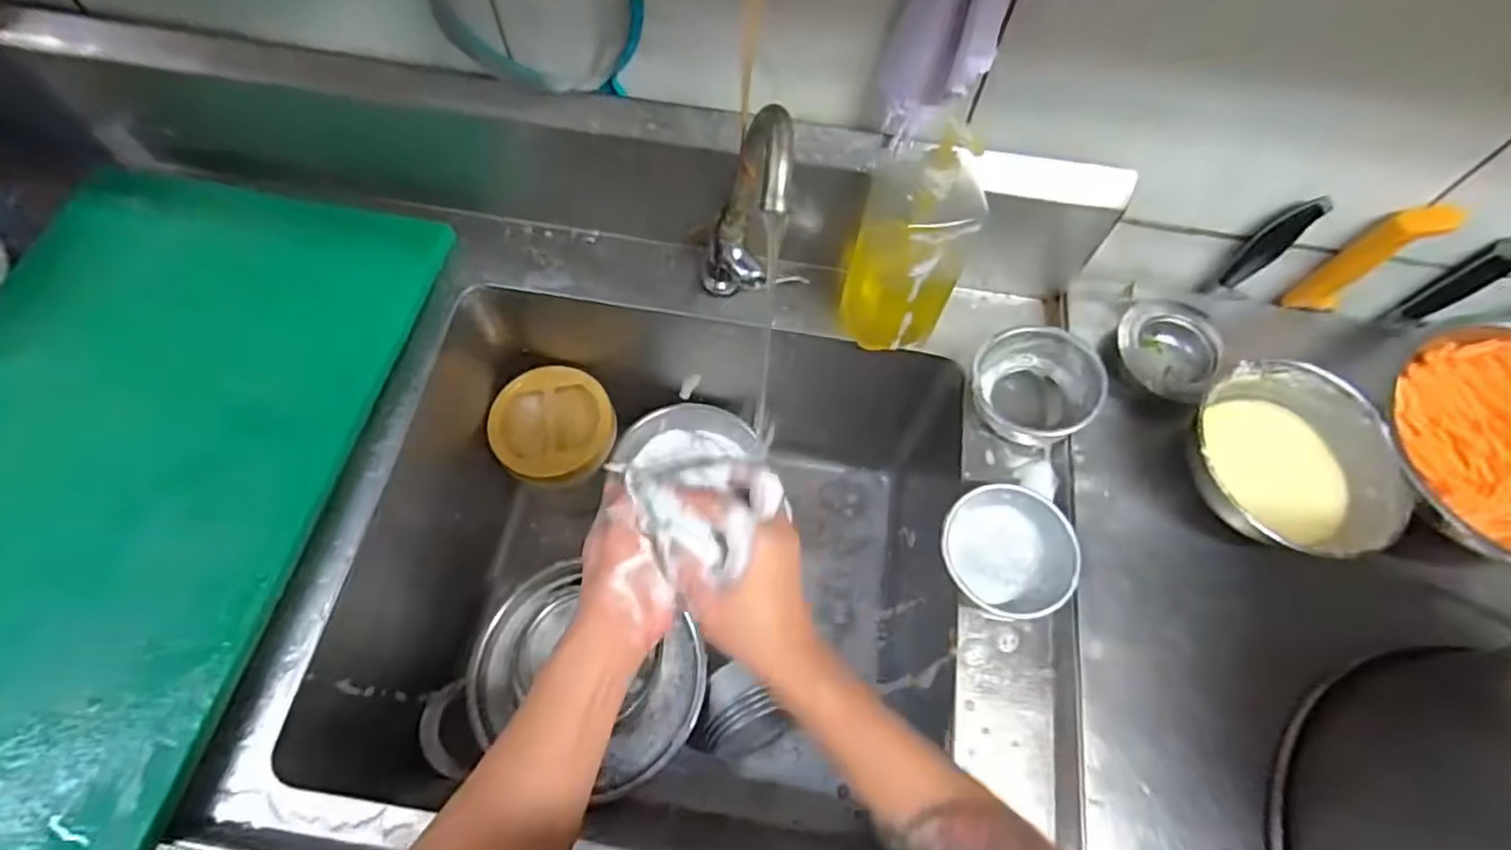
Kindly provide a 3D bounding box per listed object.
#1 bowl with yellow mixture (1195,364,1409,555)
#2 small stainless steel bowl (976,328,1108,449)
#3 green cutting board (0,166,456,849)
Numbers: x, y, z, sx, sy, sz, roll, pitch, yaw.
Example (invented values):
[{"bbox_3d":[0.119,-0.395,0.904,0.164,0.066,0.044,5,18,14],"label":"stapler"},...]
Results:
[{"bbox_3d":[0.433,0.035,0.579,0.173,0.071,0.163,1,64,-2],"label":"bowl with yellow mixture"},{"bbox_3d":[0.255,-0.035,0.632,0.101,0.063,0.108,2,63,-3],"label":"small stainless steel bowl"},{"bbox_3d":[-0.544,0.020,0.584,0.369,0.024,0.583,11,63,2],"label":"green cutting board"}]

